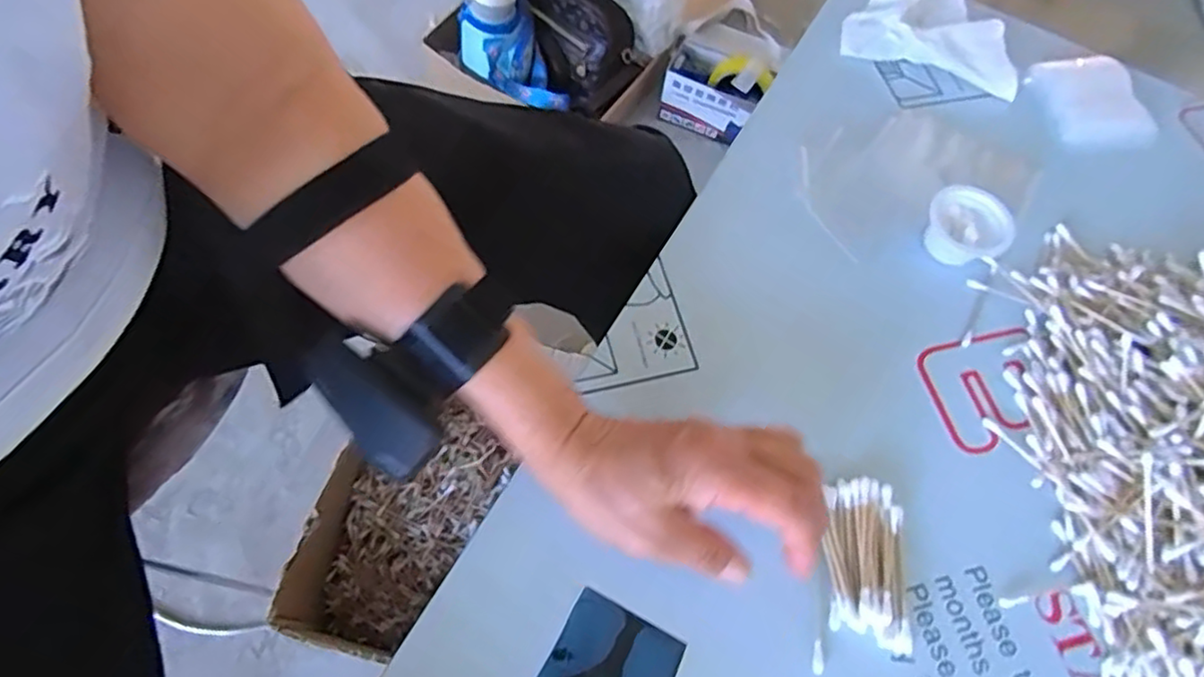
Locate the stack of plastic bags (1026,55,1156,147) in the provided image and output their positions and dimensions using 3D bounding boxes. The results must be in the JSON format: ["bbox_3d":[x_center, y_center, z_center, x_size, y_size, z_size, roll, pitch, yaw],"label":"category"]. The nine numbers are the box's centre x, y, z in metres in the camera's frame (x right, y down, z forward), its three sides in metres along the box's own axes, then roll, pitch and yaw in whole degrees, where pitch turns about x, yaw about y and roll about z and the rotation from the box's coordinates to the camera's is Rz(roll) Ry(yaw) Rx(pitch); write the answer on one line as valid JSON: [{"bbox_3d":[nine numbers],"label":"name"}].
[{"bbox_3d":[0.384,-0.187,0.508,0.086,0.014,0.080,-9,66,-9],"label":"stack of plastic bags"}]

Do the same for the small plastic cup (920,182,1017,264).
[{"bbox_3d":[0.242,-0.074,0.433,0.047,0.025,0.052,-30,70,-16],"label":"small plastic cup"}]

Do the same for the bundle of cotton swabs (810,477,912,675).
[{"bbox_3d":[0.140,0.125,0.345,0.045,0.016,0.097,12,65,2],"label":"bundle of cotton swabs"}]

